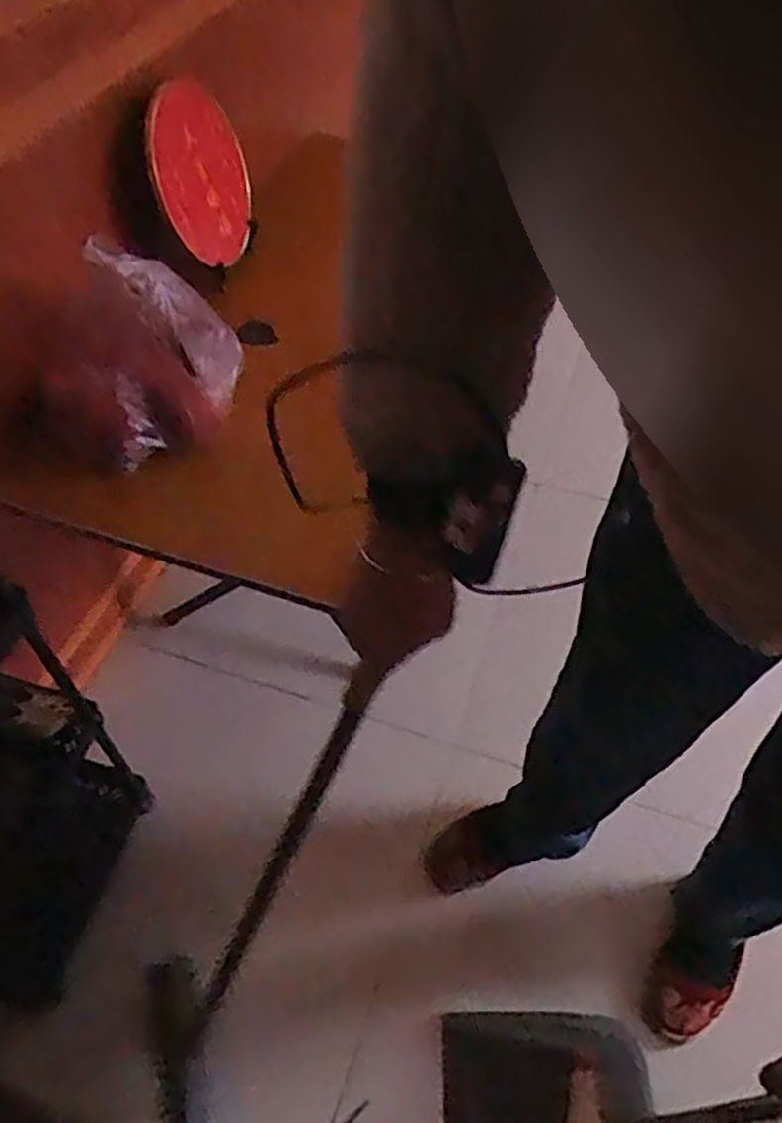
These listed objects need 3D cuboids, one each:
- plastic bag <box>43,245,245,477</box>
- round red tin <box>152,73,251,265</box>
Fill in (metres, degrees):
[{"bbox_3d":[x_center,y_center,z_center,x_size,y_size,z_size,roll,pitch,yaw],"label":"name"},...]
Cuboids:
[{"bbox_3d":[-0.275,-0.239,0.853,0.189,0.234,0.128,-5,51,-6],"label":"plastic bag"},{"bbox_3d":[-0.260,-0.543,1.074,0.015,0.230,0.217,6,92,17],"label":"round red tin"}]

